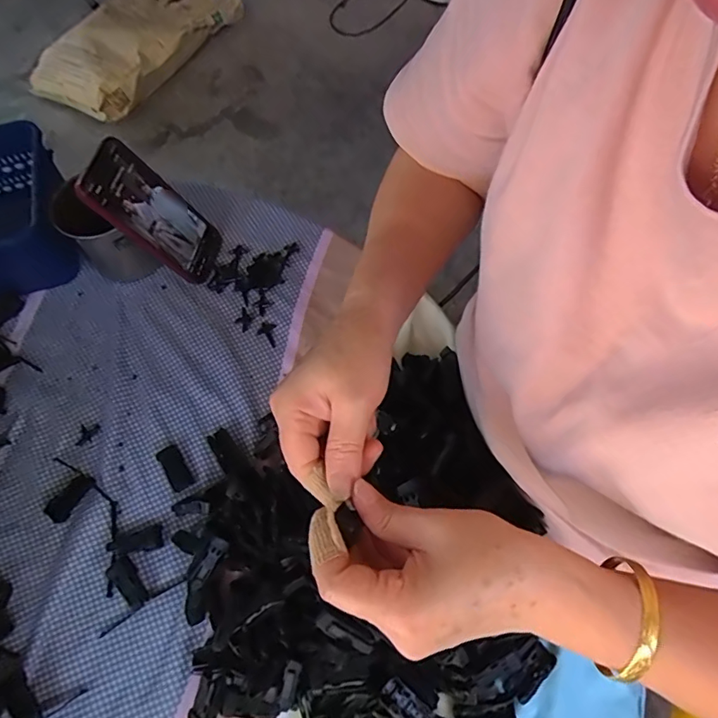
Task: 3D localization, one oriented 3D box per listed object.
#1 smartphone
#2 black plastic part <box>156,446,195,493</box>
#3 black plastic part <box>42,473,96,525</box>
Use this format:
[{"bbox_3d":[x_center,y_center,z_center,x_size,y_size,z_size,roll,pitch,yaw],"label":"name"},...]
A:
[{"bbox_3d":[-0.214,-0.153,0.523,0.015,0.155,0.077,-2,62,33],"label":"smartphone"},{"bbox_3d":[-0.182,0.107,0.486,0.020,0.007,0.046,-33,69,-13],"label":"black plastic part"},{"bbox_3d":[-0.281,0.134,0.479,0.025,0.004,0.048,32,71,14],"label":"black plastic part"}]

